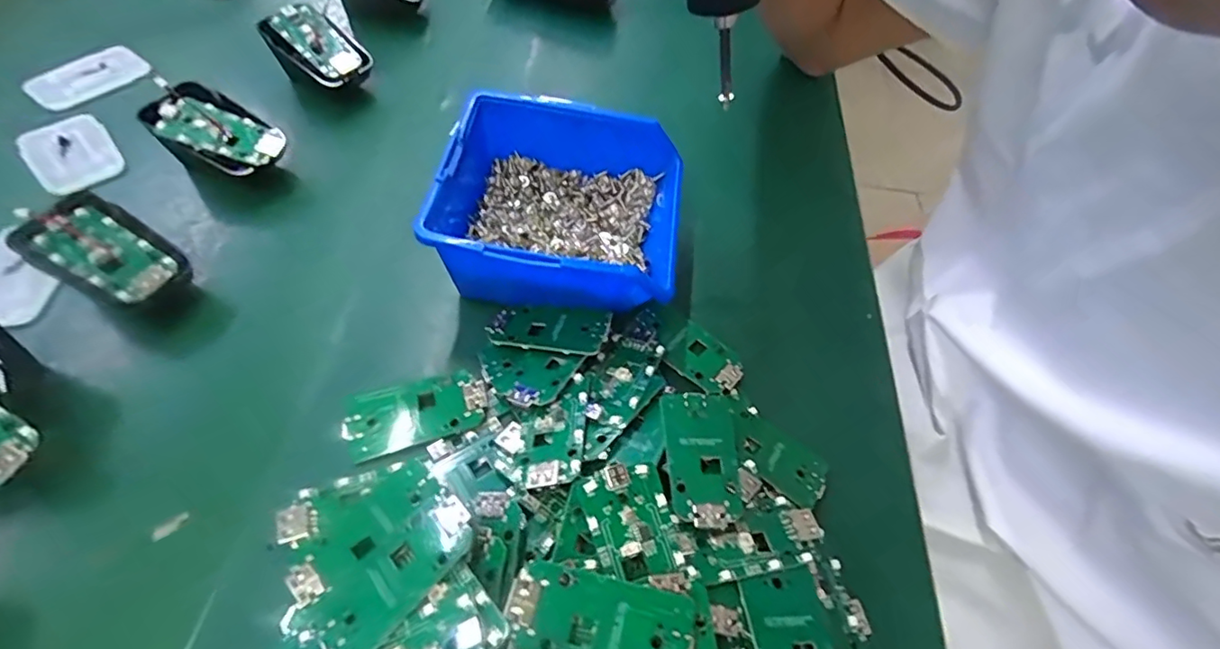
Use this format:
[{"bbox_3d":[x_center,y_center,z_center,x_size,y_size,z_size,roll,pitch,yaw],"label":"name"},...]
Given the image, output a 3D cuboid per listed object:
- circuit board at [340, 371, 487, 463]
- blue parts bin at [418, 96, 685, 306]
[{"bbox_3d":[-0.090,0.040,0.258,0.063,0.007,0.029,-14,59,-13],"label":"circuit board"},{"bbox_3d":[-0.026,-0.057,0.305,0.126,0.065,0.120,8,56,-6],"label":"blue parts bin"}]

